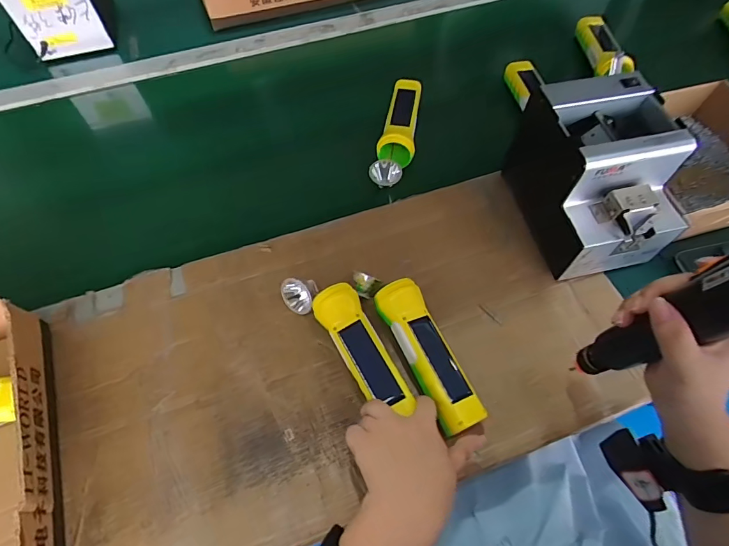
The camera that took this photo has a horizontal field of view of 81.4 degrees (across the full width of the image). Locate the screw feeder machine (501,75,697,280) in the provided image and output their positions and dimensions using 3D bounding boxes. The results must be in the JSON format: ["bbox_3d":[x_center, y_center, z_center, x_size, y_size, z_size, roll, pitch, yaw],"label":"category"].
[{"bbox_3d":[0.270,-0.117,0.503,0.131,0.151,0.204,-15,63,-8],"label":"screw feeder machine"}]

